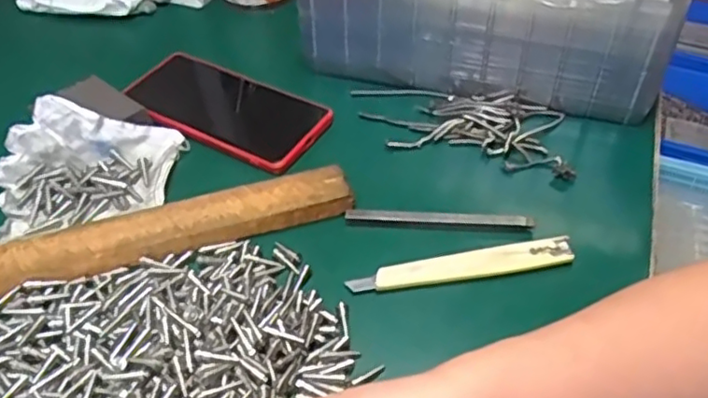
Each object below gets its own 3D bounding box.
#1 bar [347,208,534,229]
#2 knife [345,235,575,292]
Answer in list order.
[{"bbox_3d":[0.057,0.014,0.432,0.123,0.010,0.009,4,47,3],"label":"bar"},{"bbox_3d":[0.068,0.042,0.407,0.141,0.013,0.016,-7,48,-7],"label":"knife"}]

